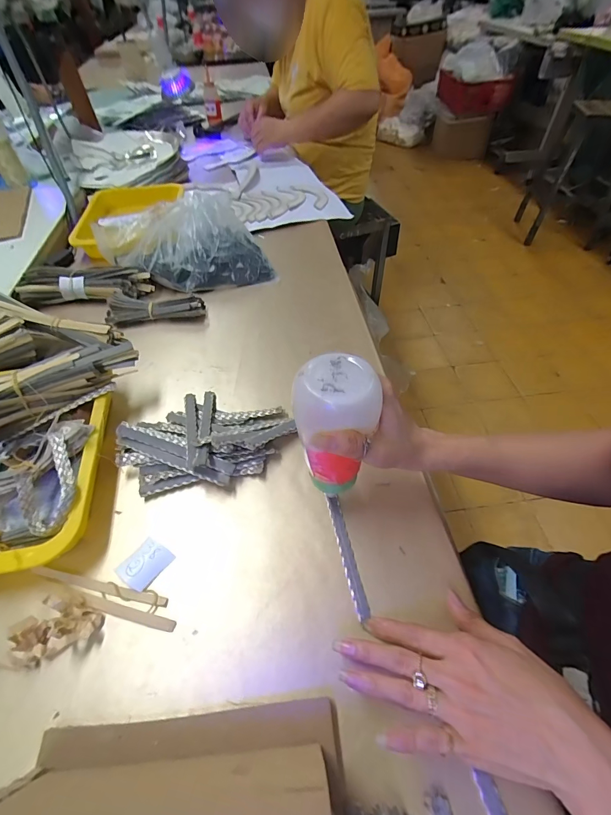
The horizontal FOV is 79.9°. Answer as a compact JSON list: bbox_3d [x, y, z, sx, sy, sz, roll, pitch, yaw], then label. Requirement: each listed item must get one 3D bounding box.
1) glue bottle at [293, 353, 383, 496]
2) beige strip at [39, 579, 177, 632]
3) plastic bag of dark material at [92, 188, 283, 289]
[{"bbox_3d":[0.023,0.025,0.298,0.061,0.128,0.049,-8,38,-8],"label":"glue bottle"},{"bbox_3d":[-0.175,0.172,0.318,0.131,0.006,0.010,13,58,8],"label":"beige strip"},{"bbox_3d":[-0.206,-0.282,0.619,0.276,0.101,0.153,-11,52,-6],"label":"plastic bag of dark material"}]

